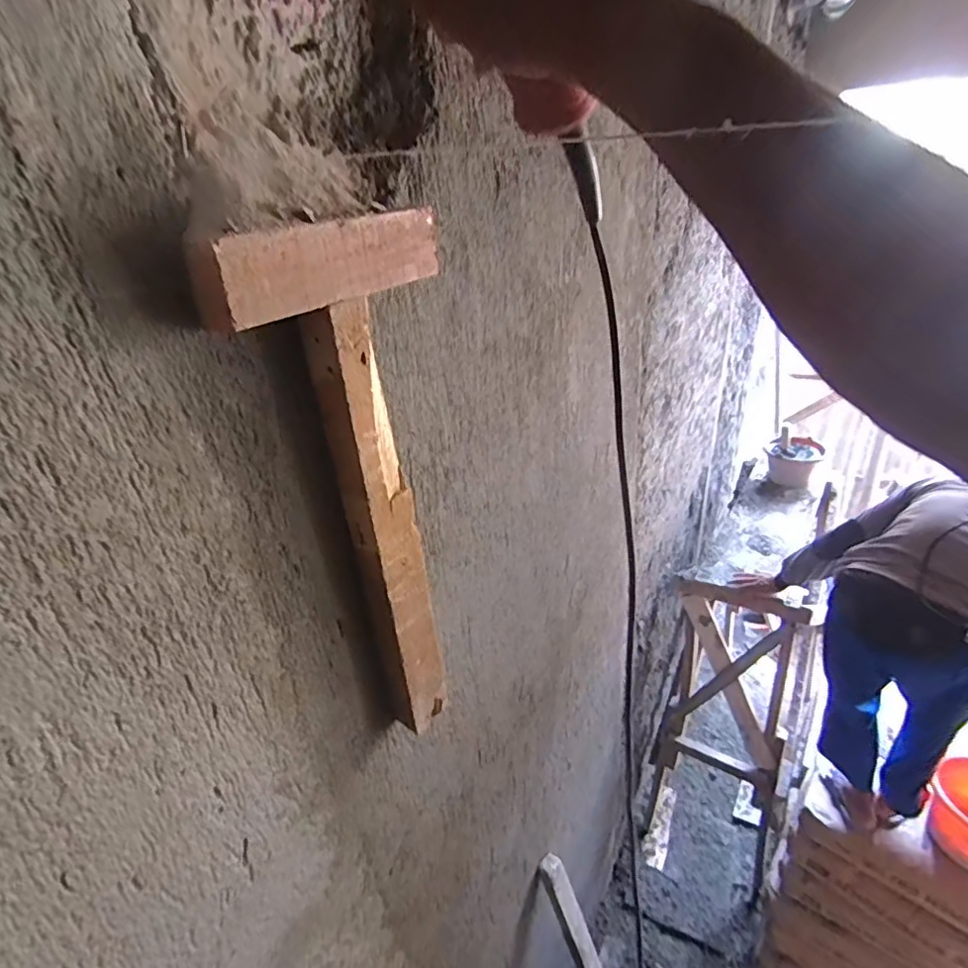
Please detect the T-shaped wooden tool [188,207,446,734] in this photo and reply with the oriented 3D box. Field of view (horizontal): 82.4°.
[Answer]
[{"bbox_3d":[-0.099,0.029,0.548,0.073,0.527,0.219,7,32,21],"label":"T-shaped wooden tool"}]

